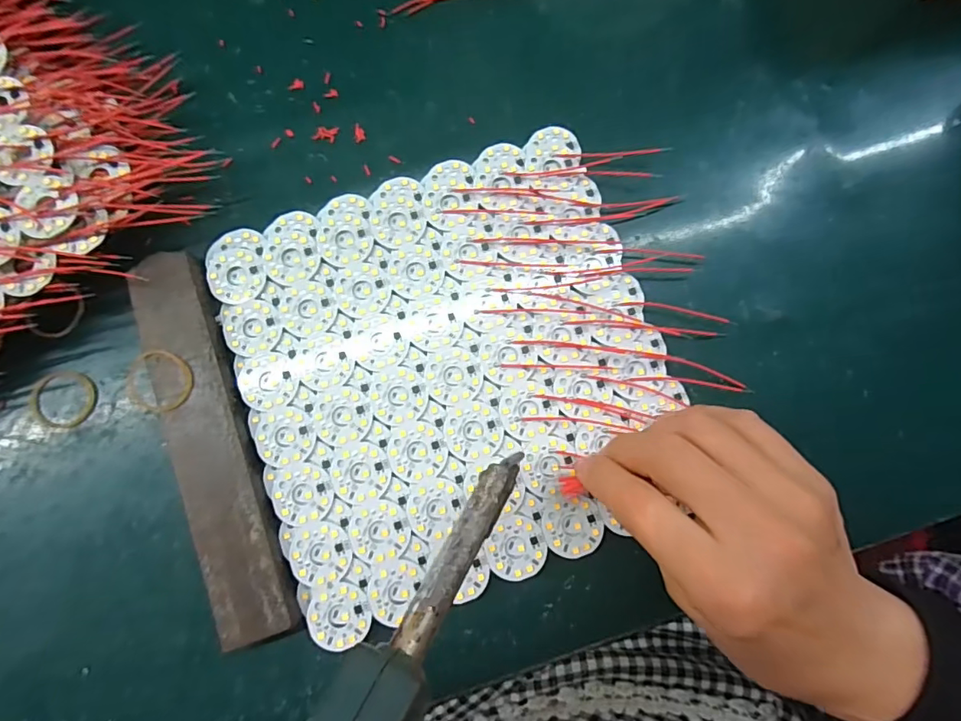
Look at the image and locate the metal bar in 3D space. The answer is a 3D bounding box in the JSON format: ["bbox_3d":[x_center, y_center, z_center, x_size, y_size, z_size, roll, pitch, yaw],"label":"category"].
[{"bbox_3d":[-0.138,0.041,0.261,0.038,0.014,0.197,-19,82,-3],"label":"metal bar"}]

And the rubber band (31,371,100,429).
[{"bbox_3d":[-0.224,0.021,0.275,0.035,0.005,0.030,12,82,2],"label":"rubber band"}]

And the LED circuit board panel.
[{"bbox_3d":[-0.015,0.003,0.273,0.215,0.006,0.217,-20,82,-3],"label":"LED circuit board panel"}]

